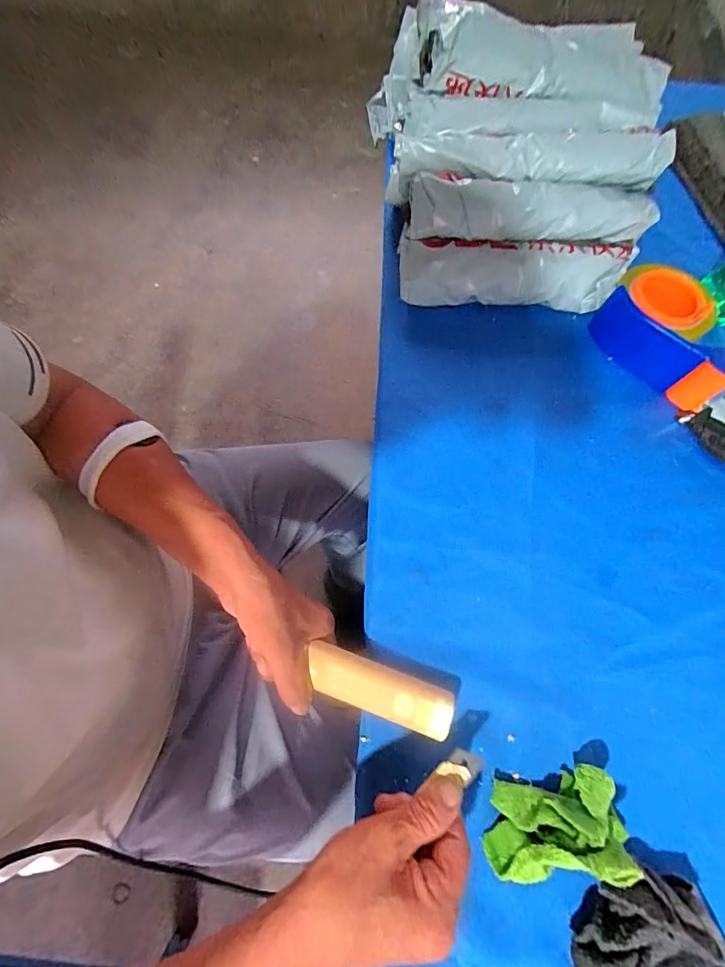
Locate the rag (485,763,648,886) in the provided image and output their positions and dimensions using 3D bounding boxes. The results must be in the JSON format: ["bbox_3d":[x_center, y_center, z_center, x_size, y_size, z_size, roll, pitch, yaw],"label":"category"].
[{"bbox_3d":[0.141,0.244,0.280,0.095,0.052,0.057,-11,70,-6],"label":"rag"}]

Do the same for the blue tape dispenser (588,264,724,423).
[{"bbox_3d":[0.336,-0.162,0.434,0.096,0.053,0.165,-27,72,-11],"label":"blue tape dispenser"}]

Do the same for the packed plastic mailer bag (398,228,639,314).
[{"bbox_3d":[0.172,-0.237,0.459,0.260,0.057,0.065,6,69,1],"label":"packed plastic mailer bag"}]

